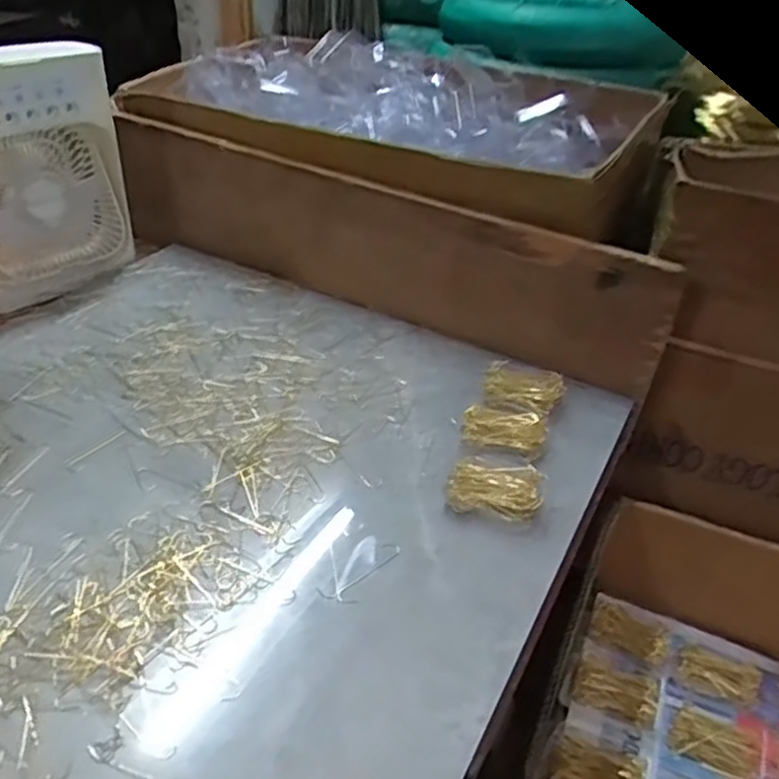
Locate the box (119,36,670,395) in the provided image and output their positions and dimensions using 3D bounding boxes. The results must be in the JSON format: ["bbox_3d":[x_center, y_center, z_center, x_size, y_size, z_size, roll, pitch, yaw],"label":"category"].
[{"bbox_3d":[0.045,-0.260,0.875,0.672,0.244,0.353,22,40,22],"label":"box"}]

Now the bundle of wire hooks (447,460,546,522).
[{"bbox_3d":[0.085,0.080,0.554,0.071,0.021,0.049,11,37,10],"label":"bundle of wire hooks"}]

